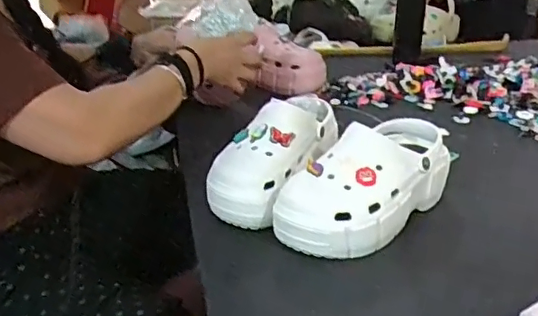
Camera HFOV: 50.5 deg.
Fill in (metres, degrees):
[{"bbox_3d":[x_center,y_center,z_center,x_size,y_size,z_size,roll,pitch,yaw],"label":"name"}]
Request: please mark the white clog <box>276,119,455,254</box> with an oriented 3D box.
[{"bbox_3d":[0.119,0.028,0.675,0.104,0.097,0.244,22,34,39],"label":"white clog"}]

